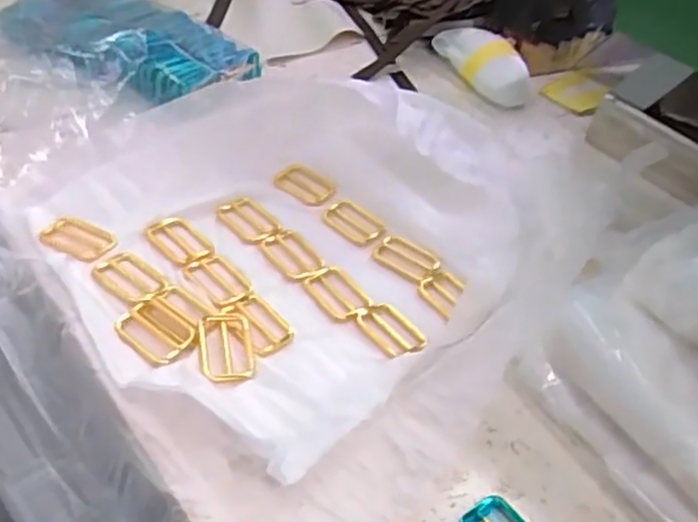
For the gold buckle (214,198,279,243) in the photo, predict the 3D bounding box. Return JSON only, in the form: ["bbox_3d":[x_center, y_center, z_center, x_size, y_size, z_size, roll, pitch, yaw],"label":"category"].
[{"bbox_3d":[-0.070,-0.029,0.521,0.047,0.007,0.028,37,49,28],"label":"gold buckle"}]

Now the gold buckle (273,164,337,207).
[{"bbox_3d":[-0.034,-0.058,0.561,0.046,0.008,0.033,28,58,15],"label":"gold buckle"}]

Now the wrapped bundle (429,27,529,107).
[{"bbox_3d":[0.127,-0.194,0.721,0.060,0.042,0.111,-9,45,-18],"label":"wrapped bundle"}]

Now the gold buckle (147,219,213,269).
[{"bbox_3d":[-0.113,-0.013,0.492,0.030,0.005,0.050,-30,54,-35],"label":"gold buckle"}]

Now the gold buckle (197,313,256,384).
[{"bbox_3d":[-0.071,0.049,0.425,0.032,0.007,0.050,-4,43,-13],"label":"gold buckle"}]

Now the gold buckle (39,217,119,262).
[{"bbox_3d":[-0.177,-0.015,0.479,0.048,0.004,0.031,23,44,16],"label":"gold buckle"}]

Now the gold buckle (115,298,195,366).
[{"bbox_3d":[-0.113,0.041,0.426,0.048,0.005,0.034,33,48,25],"label":"gold buckle"}]

